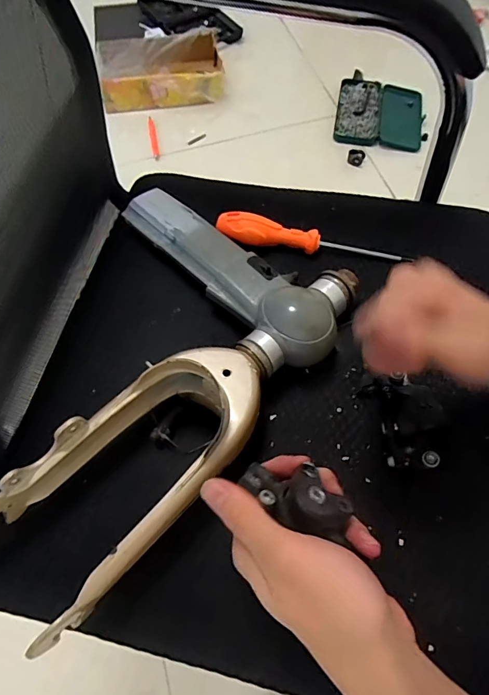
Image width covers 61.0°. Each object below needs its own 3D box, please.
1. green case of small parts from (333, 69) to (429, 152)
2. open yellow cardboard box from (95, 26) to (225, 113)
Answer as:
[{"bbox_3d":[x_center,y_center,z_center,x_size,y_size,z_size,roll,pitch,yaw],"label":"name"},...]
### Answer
[{"bbox_3d":[0.393,-0.689,1.207,0.244,0.043,0.280,10,67,3],"label":"green case of small parts"},{"bbox_3d":[-0.243,-0.812,1.214,0.350,0.096,0.227,-9,65,-4],"label":"open yellow cardboard box"}]

